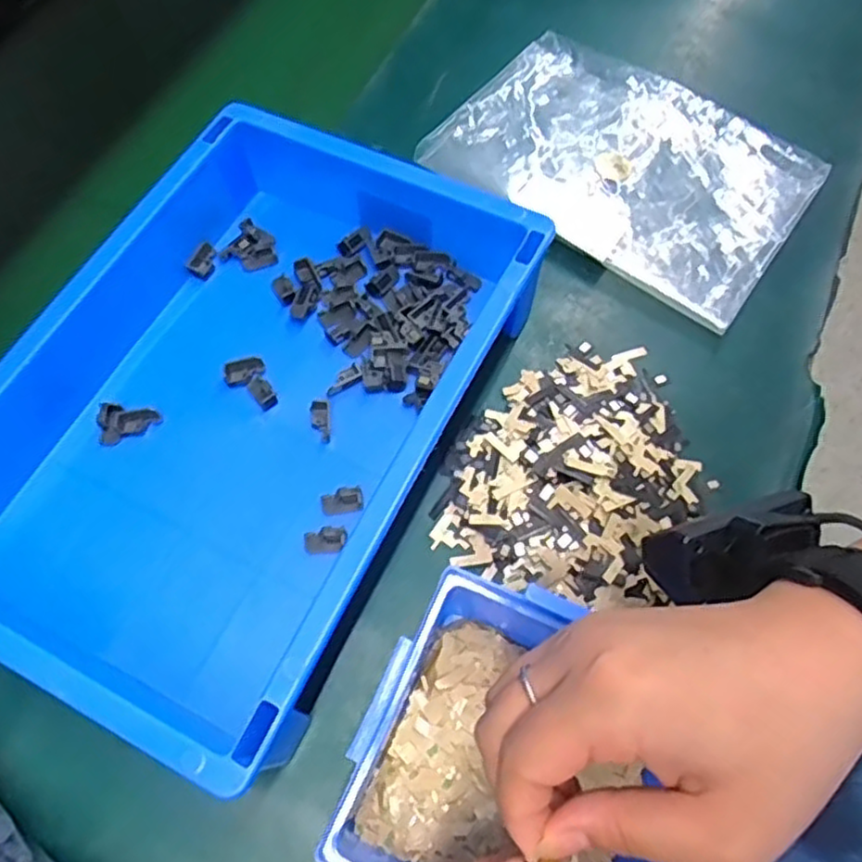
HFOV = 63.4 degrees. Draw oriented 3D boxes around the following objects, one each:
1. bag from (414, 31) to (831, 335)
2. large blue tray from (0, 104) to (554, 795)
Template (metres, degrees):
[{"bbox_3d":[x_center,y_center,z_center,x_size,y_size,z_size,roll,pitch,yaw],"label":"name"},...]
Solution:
[{"bbox_3d":[0.130,-0.182,0.469,0.225,0.020,0.162,36,70,13],"label":"bag"},{"bbox_3d":[-0.103,-0.022,0.362,0.223,0.062,0.312,26,68,9],"label":"large blue tray"}]

